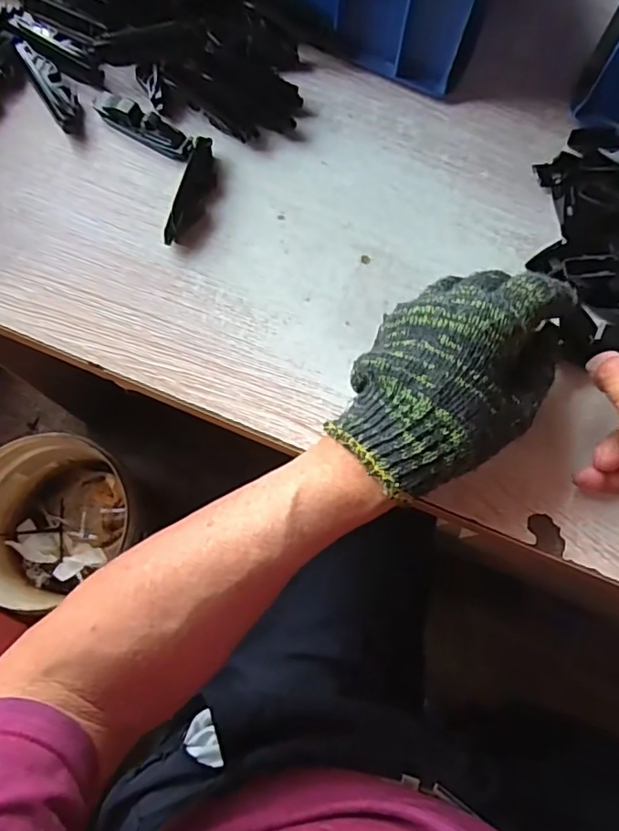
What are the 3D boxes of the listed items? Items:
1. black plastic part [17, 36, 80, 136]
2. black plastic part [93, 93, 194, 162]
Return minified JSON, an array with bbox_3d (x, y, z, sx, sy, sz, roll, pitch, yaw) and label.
[{"bbox_3d":[-0.184,-0.235,0.394,0.020,0.009,0.070,-33,92,-10],"label":"black plastic part"},{"bbox_3d":[-0.116,-0.204,0.385,0.079,0.014,0.018,32,77,6],"label":"black plastic part"}]

